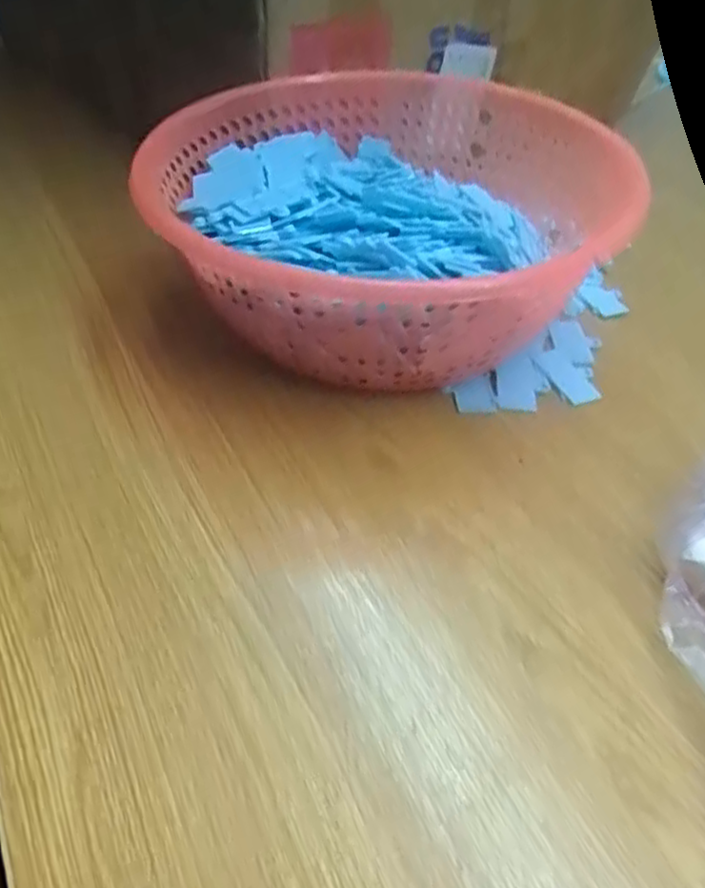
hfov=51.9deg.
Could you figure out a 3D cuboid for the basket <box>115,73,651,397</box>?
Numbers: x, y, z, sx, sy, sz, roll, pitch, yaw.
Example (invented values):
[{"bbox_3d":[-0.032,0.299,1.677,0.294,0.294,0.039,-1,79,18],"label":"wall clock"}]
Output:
[{"bbox_3d":[0.024,-0.154,0.532,0.318,0.119,0.332,-16,45,-21],"label":"basket"}]

